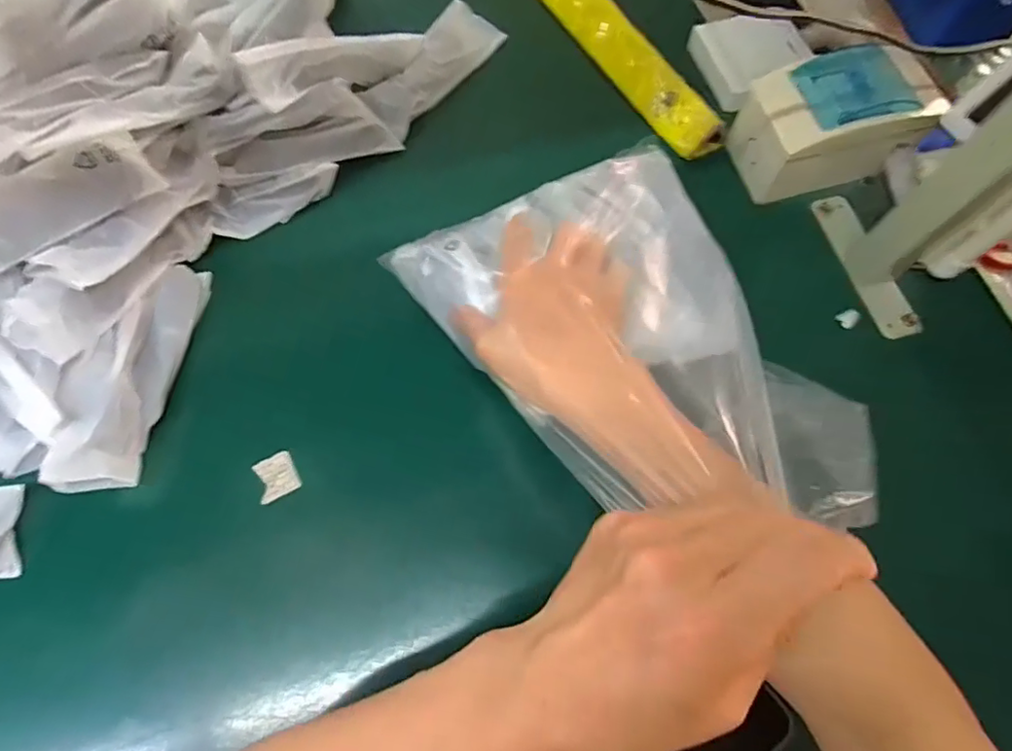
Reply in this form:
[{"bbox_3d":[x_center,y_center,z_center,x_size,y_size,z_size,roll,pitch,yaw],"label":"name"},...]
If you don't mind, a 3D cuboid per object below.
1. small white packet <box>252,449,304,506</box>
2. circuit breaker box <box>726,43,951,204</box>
[{"bbox_3d":[-0.160,0.071,0.393,0.025,0.009,0.030,-25,72,-9],"label":"small white packet"},{"bbox_3d":[0.261,-0.199,0.448,0.135,0.074,0.082,-14,70,-5],"label":"circuit breaker box"}]

